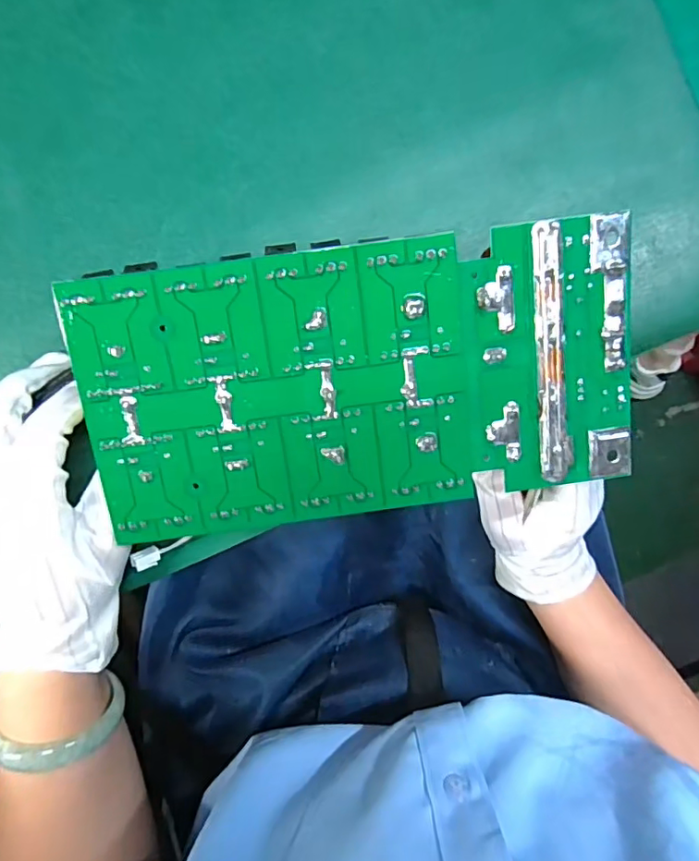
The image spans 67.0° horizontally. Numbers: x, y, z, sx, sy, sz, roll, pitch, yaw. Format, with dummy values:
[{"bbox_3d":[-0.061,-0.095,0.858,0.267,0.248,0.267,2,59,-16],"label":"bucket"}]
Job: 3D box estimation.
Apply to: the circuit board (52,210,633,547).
[{"bbox_3d":[0.006,-0.022,0.255,0.258,0.027,0.126,-7,94,-3],"label":"circuit board"}]

